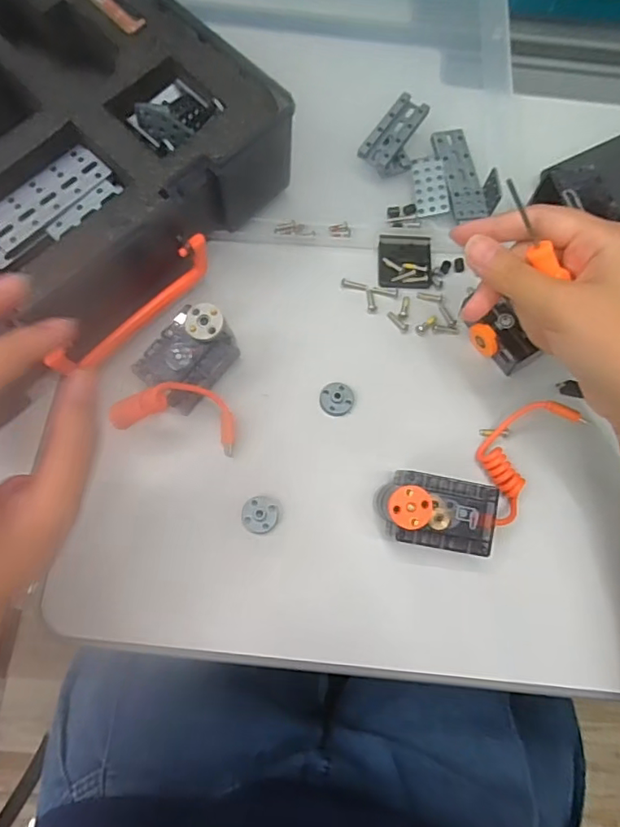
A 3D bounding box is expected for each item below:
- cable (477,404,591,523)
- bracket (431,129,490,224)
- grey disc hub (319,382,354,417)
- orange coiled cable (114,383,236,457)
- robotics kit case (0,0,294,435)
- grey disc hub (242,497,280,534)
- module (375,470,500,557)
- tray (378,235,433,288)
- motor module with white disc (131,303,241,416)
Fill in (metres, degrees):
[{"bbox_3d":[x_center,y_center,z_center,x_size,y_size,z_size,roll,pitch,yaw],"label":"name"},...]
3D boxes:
[{"bbox_3d":[0.127,0.026,0.333,0.038,0.022,0.081,38,77,11],"label":"cable"},{"bbox_3d":[0.111,-0.176,0.401,0.027,0.006,0.079,-9,73,-3],"label":"bracket"},{"bbox_3d":[0.017,-0.010,0.351,0.021,0.004,0.023,0,73,0],"label":"grey disc hub"},{"bbox_3d":[-0.077,0.001,0.321,0.074,0.018,0.035,12,69,-33],"label":"orange coiled cable"},{"bbox_3d":[-0.219,-0.176,0.355,0.319,0.094,0.292,42,77,12],"label":"robotics kit case"},{"bbox_3d":[-0.030,0.061,0.325,0.021,0.004,0.021,0,73,0],"label":"grey disc hub"},{"bbox_3d":[0.071,0.057,0.314,0.069,0.044,0.040,10,72,2],"label":"module"},{"bbox_3d":[0.068,-0.109,0.387,0.037,0.004,0.040,2,73,1],"label":"tray"},{"bbox_3d":[-0.076,-0.036,0.339,0.040,0.039,0.061,39,75,11],"label":"motor module with white disc"}]

